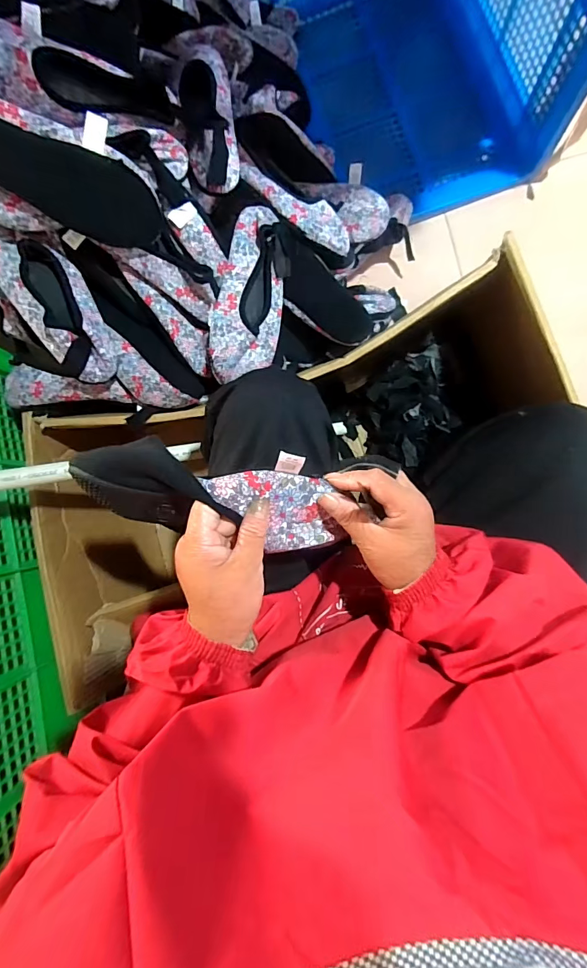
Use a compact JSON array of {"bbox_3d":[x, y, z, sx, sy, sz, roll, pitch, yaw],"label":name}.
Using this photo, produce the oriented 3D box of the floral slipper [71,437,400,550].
[{"bbox_3d":[-0.051,0.006,0.353,0.253,0.057,0.086,8,89,-4],"label":"floral slipper"}]

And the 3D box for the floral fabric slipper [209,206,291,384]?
[{"bbox_3d":[-0.059,-0.266,0.595,0.083,0.054,0.242,12,89,6],"label":"floral fabric slipper"}]

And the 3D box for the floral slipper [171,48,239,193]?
[{"bbox_3d":[-0.125,-0.525,0.579,0.073,0.062,0.230,-9,87,6],"label":"floral slipper"}]

